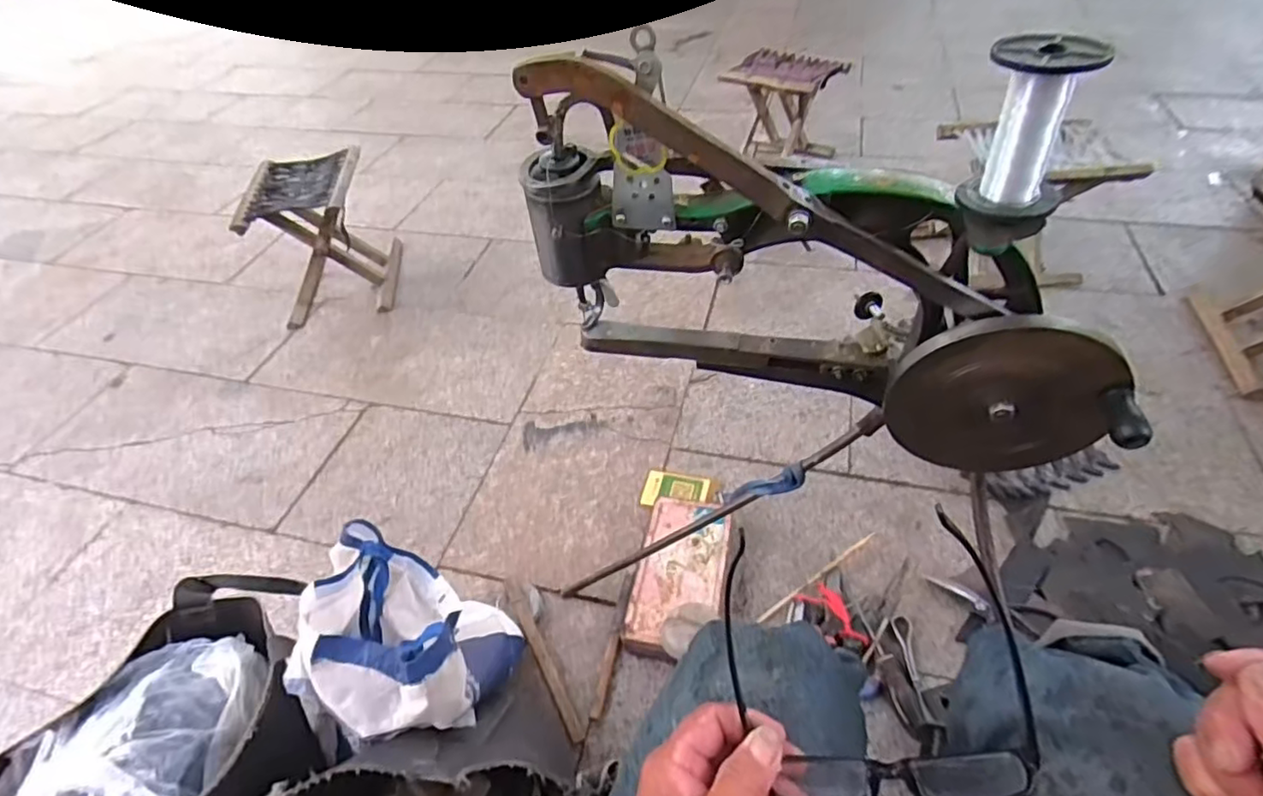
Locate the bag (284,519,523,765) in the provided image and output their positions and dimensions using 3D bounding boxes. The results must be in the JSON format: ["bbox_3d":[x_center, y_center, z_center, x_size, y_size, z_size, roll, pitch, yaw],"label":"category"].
[{"bbox_3d":[-0.238,0.267,0.707,0.182,0.217,0.237,-11,46,-5],"label":"bag"}]

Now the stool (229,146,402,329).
[{"bbox_3d":[-0.655,-0.342,1.367,0.220,0.268,0.260,-6,48,-3],"label":"stool"}]

